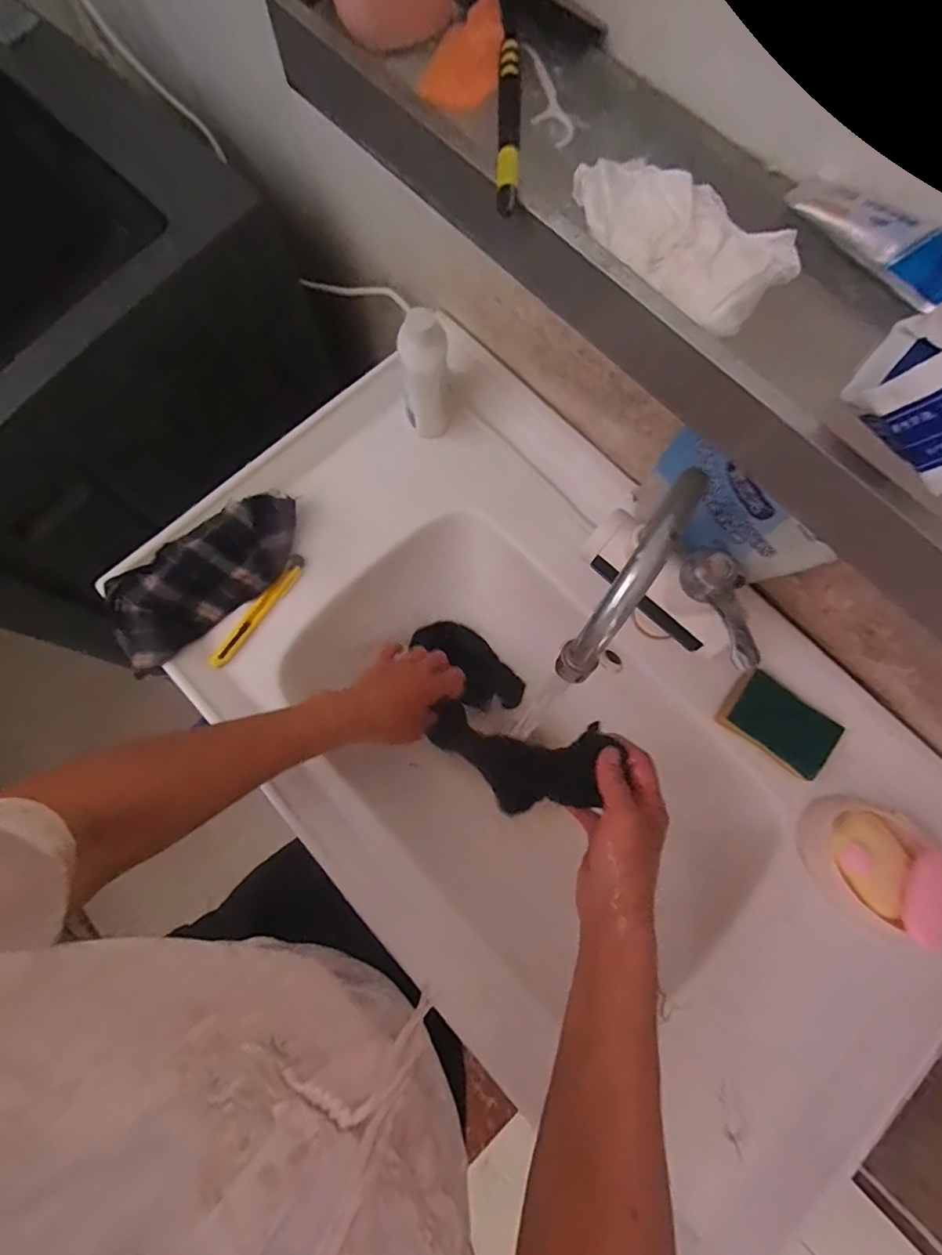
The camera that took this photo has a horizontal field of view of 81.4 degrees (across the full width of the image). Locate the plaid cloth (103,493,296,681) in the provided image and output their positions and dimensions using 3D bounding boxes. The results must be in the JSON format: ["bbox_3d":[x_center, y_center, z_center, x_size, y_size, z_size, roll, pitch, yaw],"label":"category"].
[{"bbox_3d":[-0.269,-0.058,0.562,0.209,0.053,0.099,-42,80,-10],"label":"plaid cloth"}]

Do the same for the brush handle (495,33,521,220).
[{"bbox_3d":[0.019,-0.246,0.268,0.010,0.008,0.101,3,76,1],"label":"brush handle"}]

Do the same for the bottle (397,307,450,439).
[{"bbox_3d":[-0.046,-0.250,0.559,0.048,0.135,0.054,-6,76,-1],"label":"bottle"}]

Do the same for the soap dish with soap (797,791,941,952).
[{"bbox_3d":[0.368,0.214,0.492,0.133,0.048,0.102,26,77,6],"label":"soap dish with soap"}]

